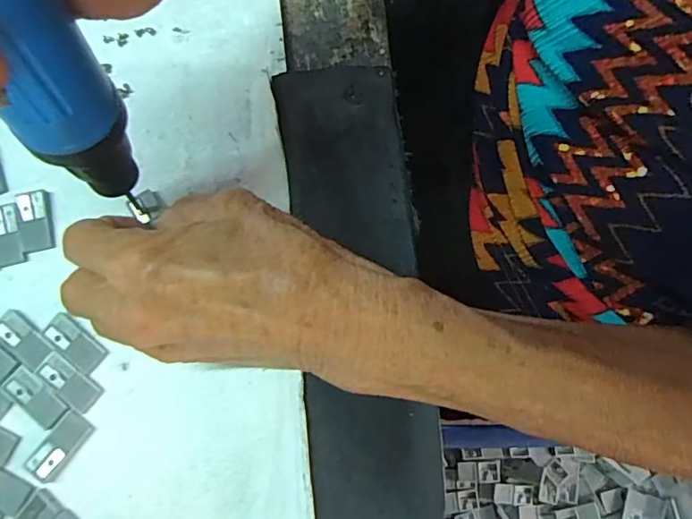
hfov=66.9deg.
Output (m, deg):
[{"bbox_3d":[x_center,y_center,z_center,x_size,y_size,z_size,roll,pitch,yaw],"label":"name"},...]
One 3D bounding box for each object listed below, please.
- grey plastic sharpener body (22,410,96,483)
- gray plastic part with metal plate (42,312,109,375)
[{"bbox_3d":[-0.120,0.078,0.218,0.014,0.004,0.028,36,81,8],"label":"grey plastic sharpener body"},{"bbox_3d":[-0.118,0.036,0.226,0.028,0.004,0.014,39,82,8],"label":"gray plastic part with metal plate"}]

